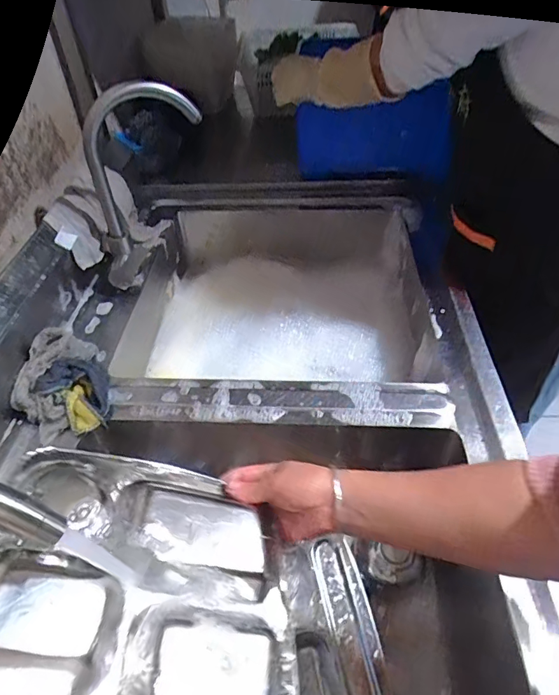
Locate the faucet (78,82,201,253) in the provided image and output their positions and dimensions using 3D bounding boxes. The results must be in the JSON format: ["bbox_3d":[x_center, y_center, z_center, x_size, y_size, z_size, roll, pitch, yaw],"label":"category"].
[{"bbox_3d":[-0.221,-0.290,0.758,0.201,0.257,0.048,-15,47,-12],"label":"faucet"}]

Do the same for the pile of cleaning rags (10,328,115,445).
[{"bbox_3d":[-0.302,0.048,0.628,0.122,0.071,0.145,-25,49,-21],"label":"pile of cleaning rags"}]

